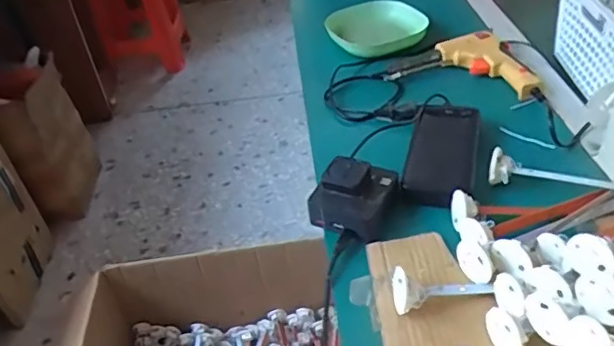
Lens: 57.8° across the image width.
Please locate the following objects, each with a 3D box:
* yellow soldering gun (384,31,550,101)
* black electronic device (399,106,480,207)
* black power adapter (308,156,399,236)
[{"bbox_3d":[0.223,-0.153,0.758,0.197,0.028,0.129,15,42,23],"label":"yellow soldering gun"},{"bbox_3d":[0.148,-0.023,0.611,0.073,0.028,0.159,7,40,15],"label":"black electronic device"},{"bbox_3d":[0.047,0.020,0.558,0.068,0.043,0.072,17,43,25],"label":"black power adapter"}]

